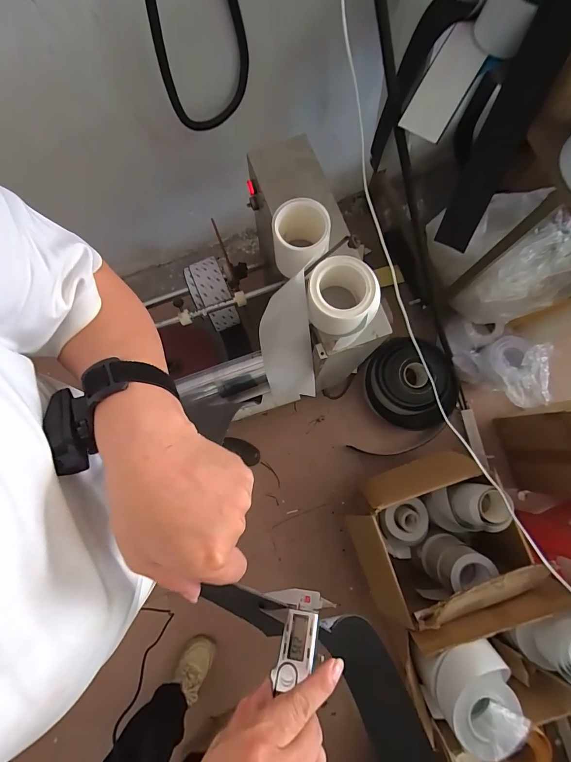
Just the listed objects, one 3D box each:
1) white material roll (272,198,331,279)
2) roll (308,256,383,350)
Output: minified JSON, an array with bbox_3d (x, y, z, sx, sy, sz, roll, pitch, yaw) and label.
[{"bbox_3d":[0.025,-0.238,0.577,0.095,0.086,0.091,6,80,1],"label":"white material roll"},{"bbox_3d":[0.098,-0.136,0.581,0.108,0.083,0.125,-39,82,-6],"label":"roll"}]

